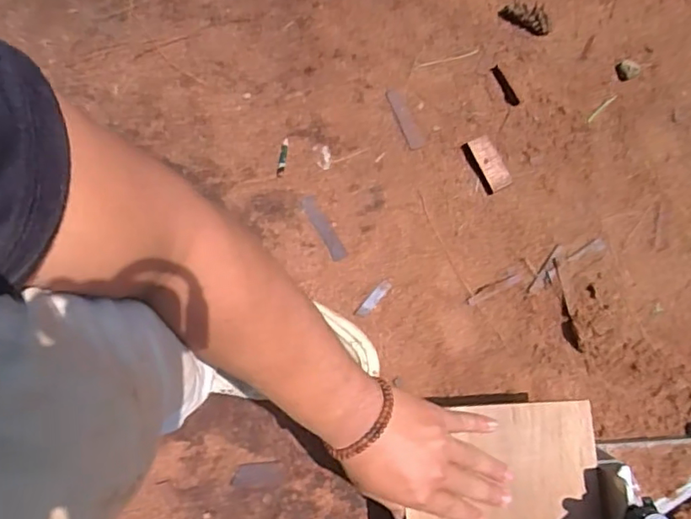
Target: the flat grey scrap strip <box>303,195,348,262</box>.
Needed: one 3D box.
[{"bbox_3d":[-0.025,-0.036,0.631,0.017,0.004,0.080,-30,82,-5],"label":"flat grey scrap strip"}]

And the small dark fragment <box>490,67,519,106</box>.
[{"bbox_3d":[0.188,-0.204,0.667,0.013,0.008,0.053,-27,82,-5],"label":"small dark fragment"}]

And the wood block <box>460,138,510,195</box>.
[{"bbox_3d":[0.160,-0.108,0.636,0.027,0.016,0.064,-24,82,-4],"label":"wood block"}]

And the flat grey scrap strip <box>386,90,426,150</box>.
[{"bbox_3d":[0.071,-0.166,0.661,0.021,0.004,0.079,-19,81,-3],"label":"flat grey scrap strip"}]

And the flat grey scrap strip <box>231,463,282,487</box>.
[{"bbox_3d":[-0.091,0.222,0.581,0.052,0.005,0.022,-5,81,-1],"label":"flat grey scrap strip"}]

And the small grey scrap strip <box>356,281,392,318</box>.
[{"bbox_3d":[0.031,0.043,0.616,0.013,0.004,0.049,38,82,5],"label":"small grey scrap strip"}]

